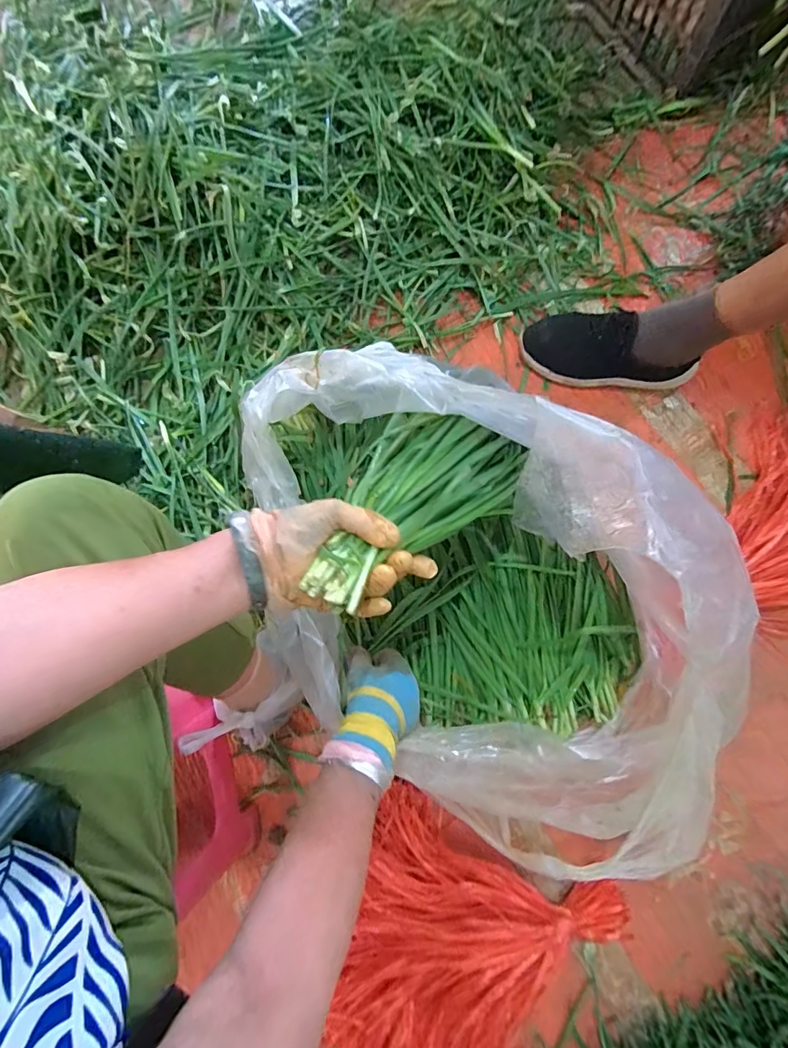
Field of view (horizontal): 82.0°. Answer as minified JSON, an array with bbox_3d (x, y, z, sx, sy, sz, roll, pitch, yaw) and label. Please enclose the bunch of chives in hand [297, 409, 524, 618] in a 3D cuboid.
[{"bbox_3d":[0.016,-0.022,0.391,0.119,0.049,0.247,44,54,8],"label":"bunch of chives in hand"}]

